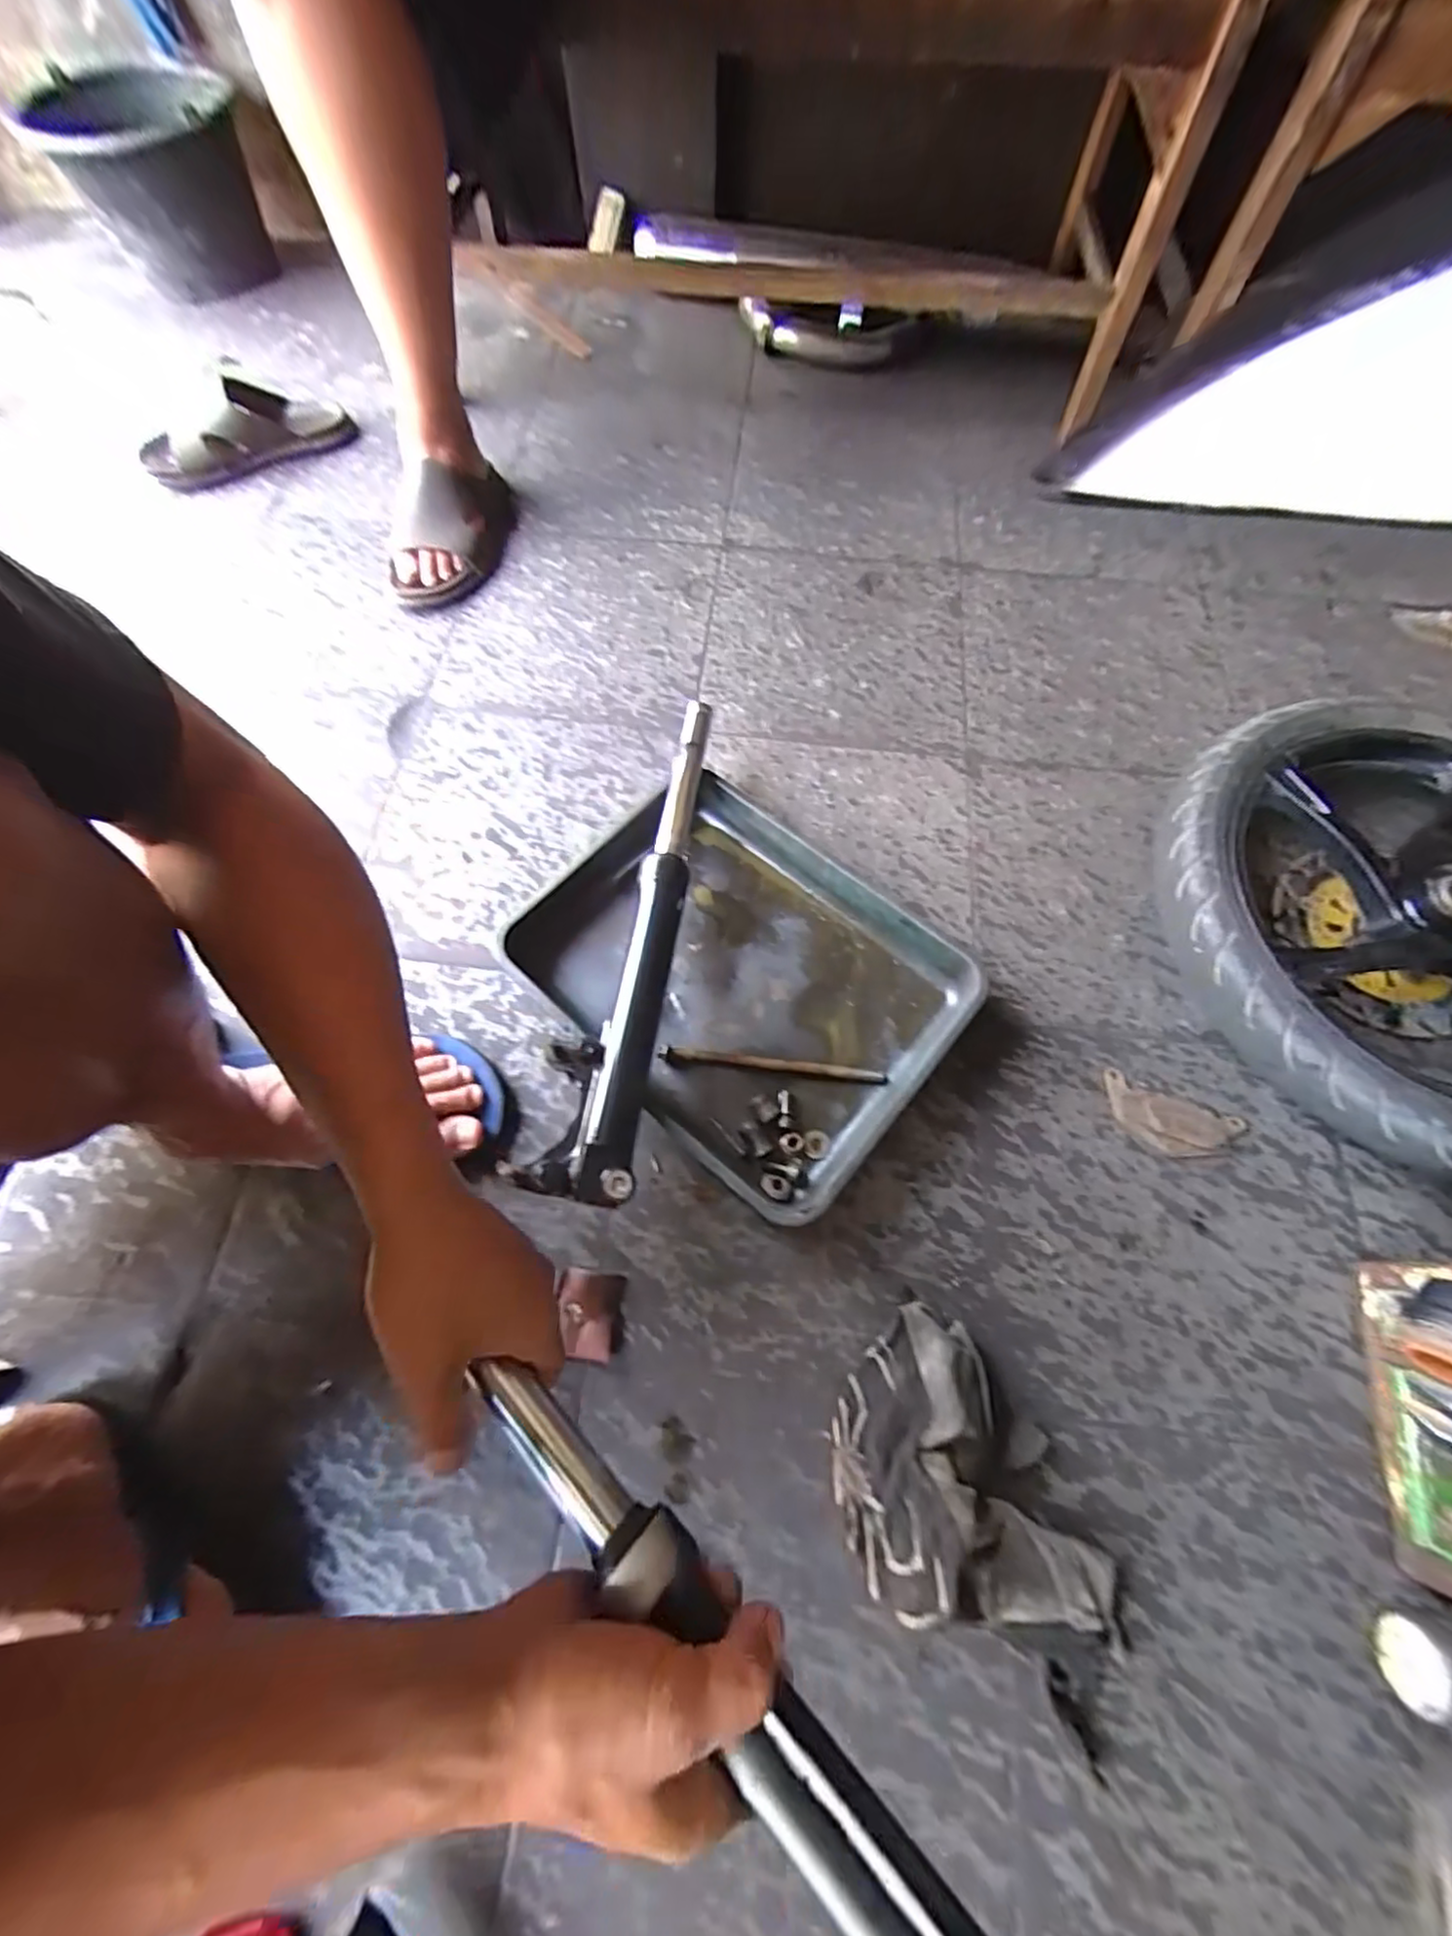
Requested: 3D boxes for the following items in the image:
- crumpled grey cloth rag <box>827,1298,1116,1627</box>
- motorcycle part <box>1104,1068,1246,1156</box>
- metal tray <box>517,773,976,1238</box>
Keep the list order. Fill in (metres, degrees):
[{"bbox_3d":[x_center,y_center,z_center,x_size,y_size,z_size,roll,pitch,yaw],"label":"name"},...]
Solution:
[{"bbox_3d":[0.145,0.342,0.442,0.143,0.063,0.191,-25,70,-11],"label":"crumpled grey cloth rag"},{"bbox_3d":[0.375,0.129,0.561,0.111,0.014,0.052,23,69,9],"label":"motorcycle part"},{"bbox_3d":[0.011,0.006,0.589,0.359,0.051,0.275,41,73,15],"label":"metal tray"}]

